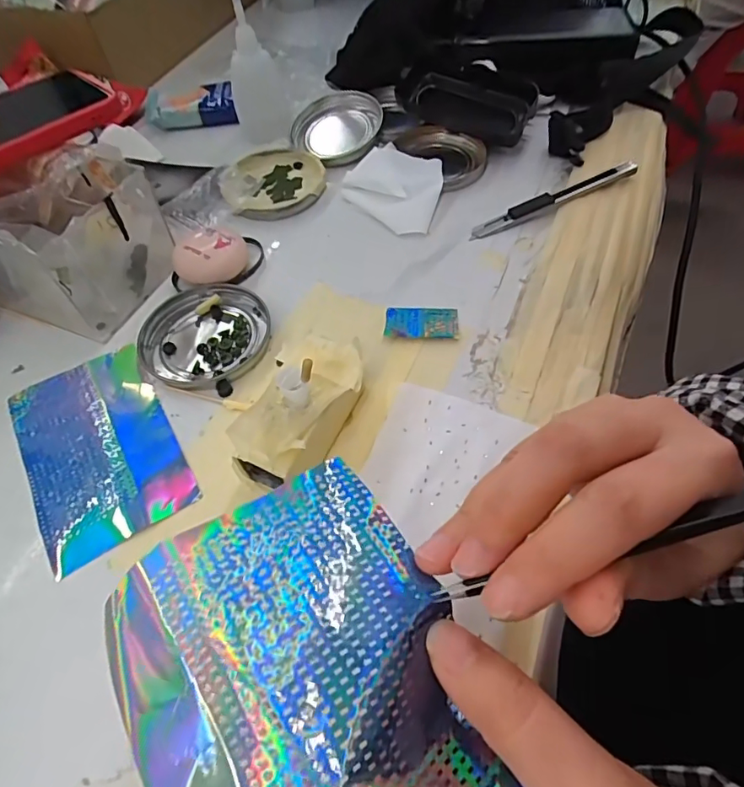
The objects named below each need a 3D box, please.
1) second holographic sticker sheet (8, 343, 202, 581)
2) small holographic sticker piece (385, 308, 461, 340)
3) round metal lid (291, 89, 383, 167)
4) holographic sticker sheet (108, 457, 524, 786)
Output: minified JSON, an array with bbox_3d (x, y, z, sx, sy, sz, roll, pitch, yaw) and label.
[{"bbox_3d":[-0.150,0.028,0.279,0.075,0.004,0.122,-29,59,-15],"label":"second holographic sticker sheet"},{"bbox_3d":[0.031,-0.045,0.315,0.044,0.004,0.025,2,56,5],"label":"small holographic sticker piece"},{"bbox_3d":[-0.031,-0.226,0.428,0.071,0.017,0.079,15,58,13],"label":"round metal lid"},{"bbox_3d":[-0.017,0.089,0.145,0.093,0.024,0.121,-29,59,-15],"label":"holographic sticker sheet"}]

